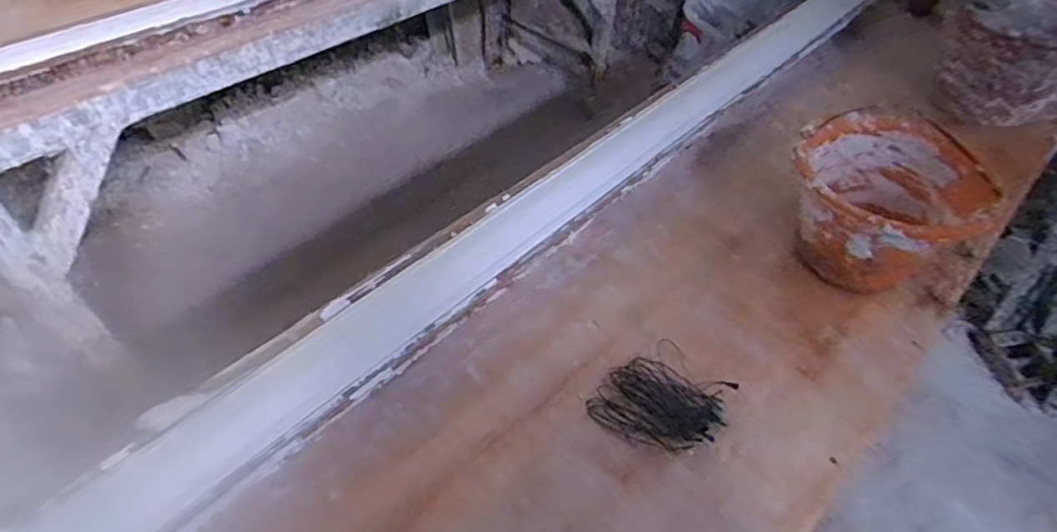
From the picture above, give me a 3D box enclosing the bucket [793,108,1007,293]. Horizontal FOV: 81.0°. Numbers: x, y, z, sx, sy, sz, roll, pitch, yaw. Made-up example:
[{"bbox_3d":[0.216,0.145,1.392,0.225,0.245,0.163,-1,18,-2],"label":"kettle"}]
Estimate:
[{"bbox_3d":[0.471,-0.080,0.848,0.230,0.149,0.240,1,48,-1],"label":"bucket"}]

